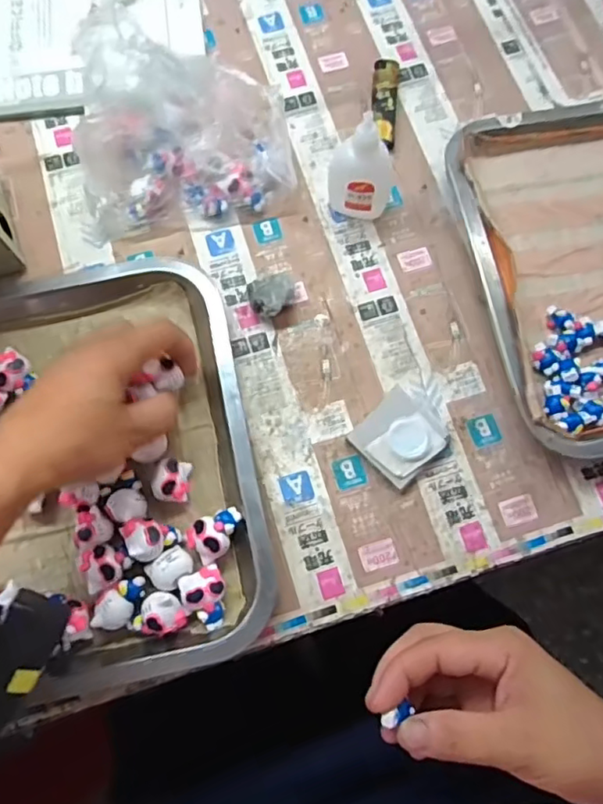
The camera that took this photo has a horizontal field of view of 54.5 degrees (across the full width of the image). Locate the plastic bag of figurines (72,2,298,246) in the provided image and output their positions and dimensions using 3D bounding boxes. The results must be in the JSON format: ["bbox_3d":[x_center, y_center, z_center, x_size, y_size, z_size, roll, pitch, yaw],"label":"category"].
[{"bbox_3d":[-0.089,-0.196,0.412,0.153,0.094,0.104,-11,77,-4],"label":"plastic bag of figurines"}]

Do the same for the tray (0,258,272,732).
[{"bbox_3d":[-0.210,0.054,0.373,0.357,0.036,0.275,-12,77,-4],"label":"tray"}]

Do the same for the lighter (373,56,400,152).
[{"bbox_3d":[0.068,-0.241,0.471,0.021,0.013,0.088,5,76,0],"label":"lighter"}]

